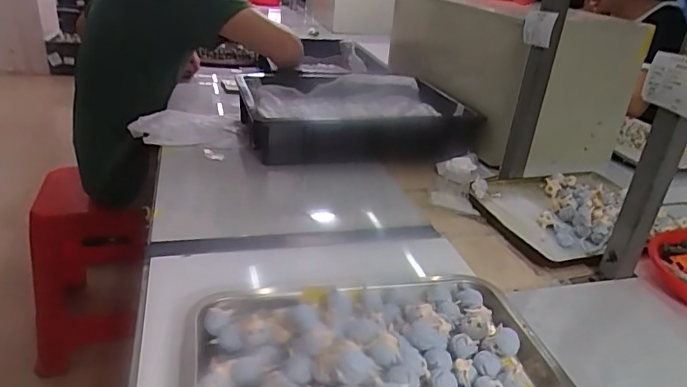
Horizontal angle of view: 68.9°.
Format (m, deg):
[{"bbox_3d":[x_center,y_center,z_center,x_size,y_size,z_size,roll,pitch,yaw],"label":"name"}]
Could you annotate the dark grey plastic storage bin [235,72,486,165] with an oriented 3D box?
[{"bbox_3d":[0.014,-0.177,1.074,0.441,0.086,0.409,-2,28,-16],"label":"dark grey plastic storage bin"}]

